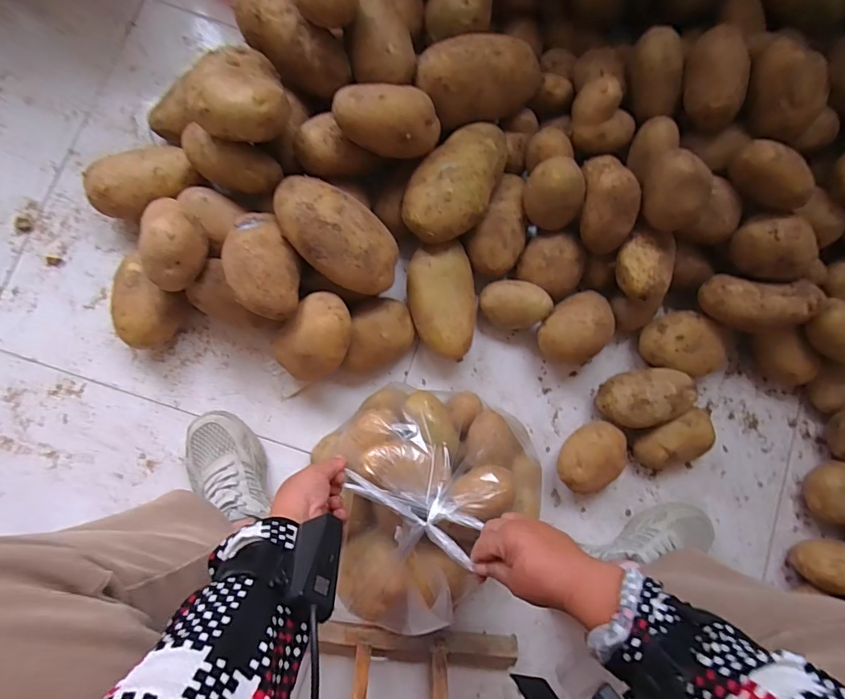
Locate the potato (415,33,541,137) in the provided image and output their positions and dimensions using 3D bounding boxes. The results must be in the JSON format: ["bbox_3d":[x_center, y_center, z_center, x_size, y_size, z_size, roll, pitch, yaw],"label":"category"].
[{"bbox_3d":[0.080,-0.372,0.624,0.171,0.069,0.092,-14,81,-10],"label":"potato"}]

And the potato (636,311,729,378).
[{"bbox_3d":[0.384,-0.006,0.693,0.105,0.070,0.097,1,79,-7],"label":"potato"}]

